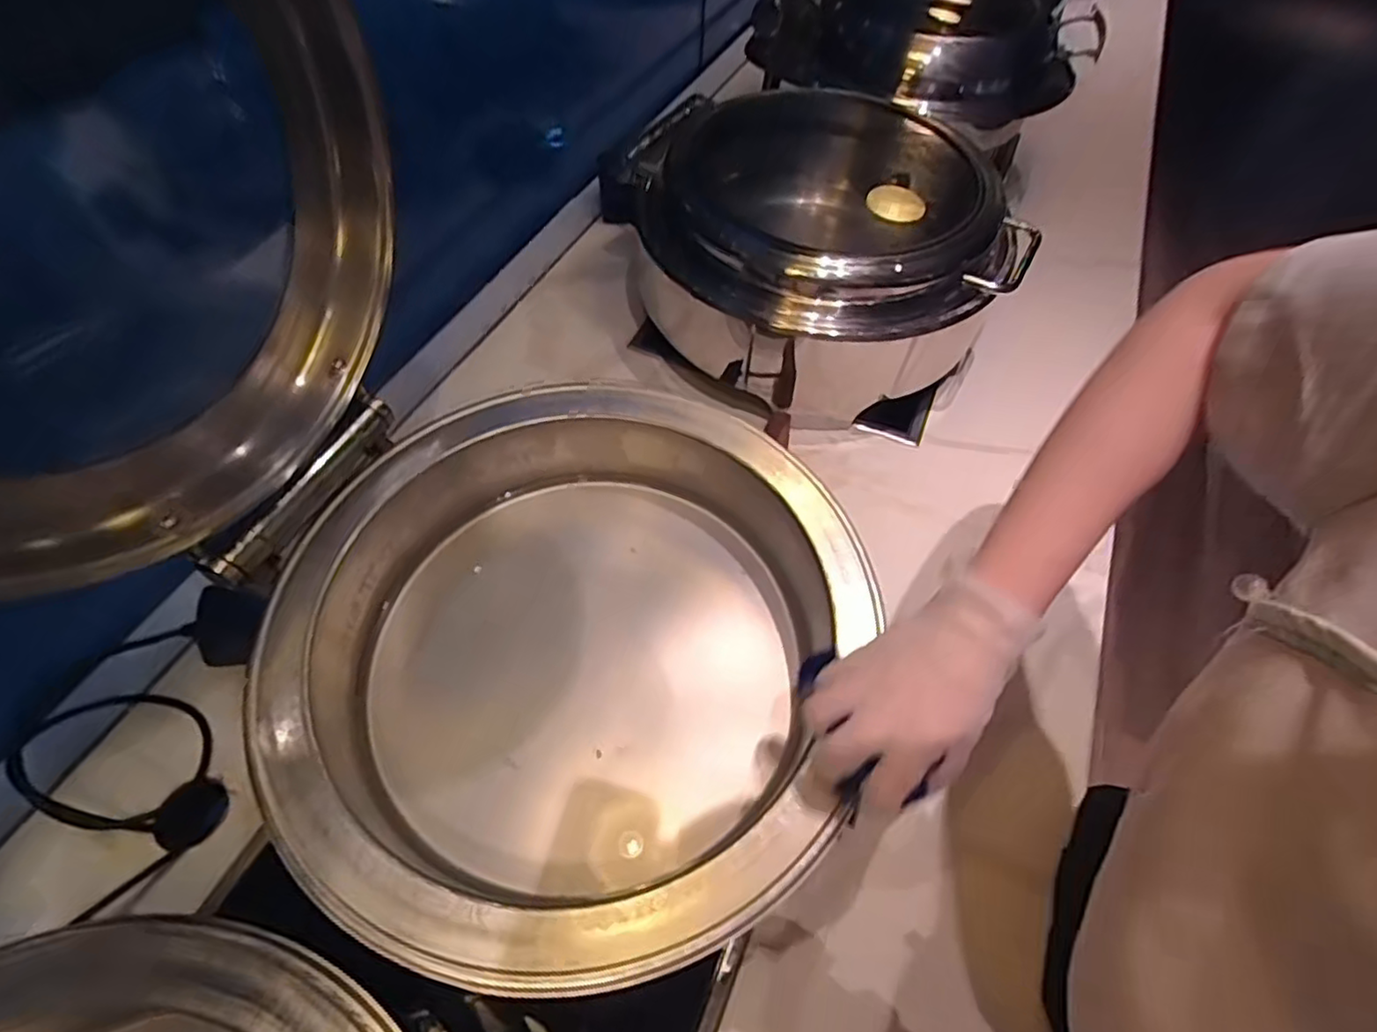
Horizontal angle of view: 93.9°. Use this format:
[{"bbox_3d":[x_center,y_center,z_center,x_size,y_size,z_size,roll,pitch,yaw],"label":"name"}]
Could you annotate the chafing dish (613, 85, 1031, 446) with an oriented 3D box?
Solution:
[{"bbox_3d":[0.147,-0.322,0.782,0.439,0.209,0.397,32,60,17],"label":"chafing dish"}]

